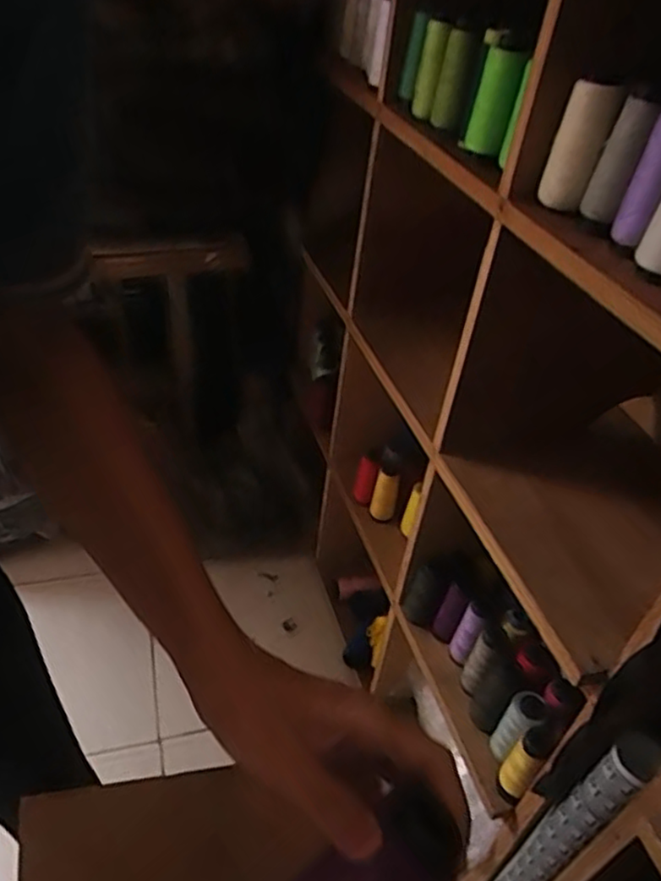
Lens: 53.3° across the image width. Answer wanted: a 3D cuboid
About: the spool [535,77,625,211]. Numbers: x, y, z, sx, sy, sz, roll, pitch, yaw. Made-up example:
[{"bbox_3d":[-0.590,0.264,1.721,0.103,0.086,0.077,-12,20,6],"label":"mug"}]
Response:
[{"bbox_3d":[0.213,-0.256,0.574,0.039,0.100,0.036,12,40,5],"label":"spool"}]

